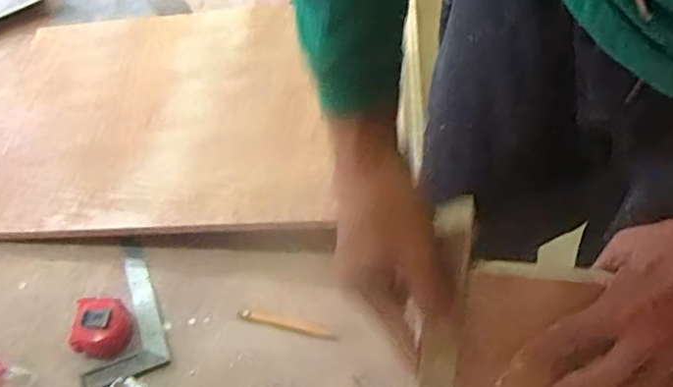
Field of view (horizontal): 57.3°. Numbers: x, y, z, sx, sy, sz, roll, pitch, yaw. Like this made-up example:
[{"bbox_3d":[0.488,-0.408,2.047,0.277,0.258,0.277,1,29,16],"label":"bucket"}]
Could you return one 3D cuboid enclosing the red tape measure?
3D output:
[{"bbox_3d":[-0.276,0.156,0.731,0.064,0.035,0.068,5,52,8],"label":"red tape measure"}]

